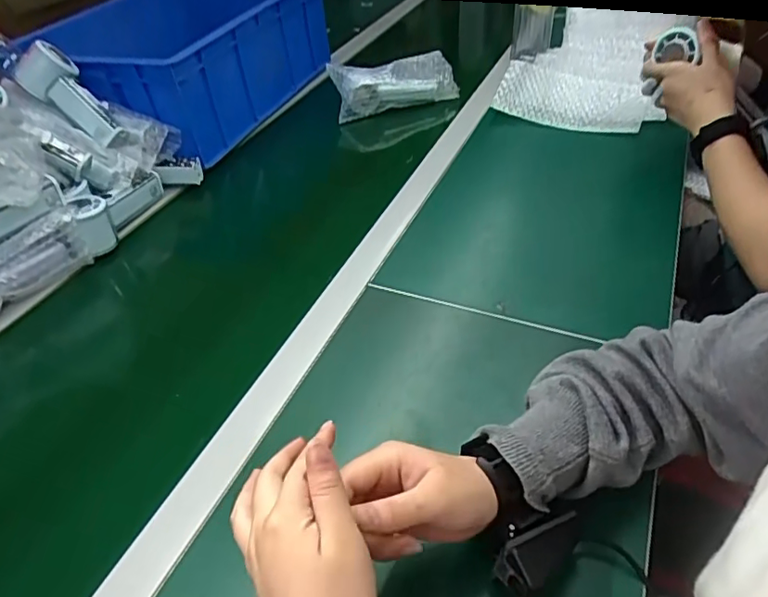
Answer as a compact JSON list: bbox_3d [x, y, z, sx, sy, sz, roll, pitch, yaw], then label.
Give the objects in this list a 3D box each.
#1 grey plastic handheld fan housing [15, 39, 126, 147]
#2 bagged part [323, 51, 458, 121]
[{"bbox_3d":[-0.420,-0.272,0.759,0.157,0.045,0.061,47,51,-7],"label":"grey plastic handheld fan housing"},{"bbox_3d":[0.009,-0.347,0.913,0.233,0.086,0.093,3,40,29],"label":"bagged part"}]

